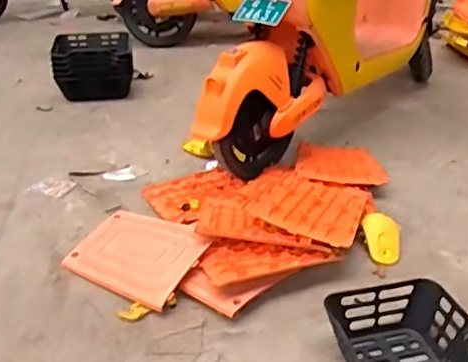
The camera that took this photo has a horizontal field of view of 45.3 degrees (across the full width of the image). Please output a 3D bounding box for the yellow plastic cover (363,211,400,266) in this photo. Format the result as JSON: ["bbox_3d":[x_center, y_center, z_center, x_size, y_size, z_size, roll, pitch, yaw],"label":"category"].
[{"bbox_3d":[0.388,0.149,1.461,0.093,0.018,0.147,-5,63,-3],"label":"yellow plastic cover"}]

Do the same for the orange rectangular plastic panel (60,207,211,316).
[{"bbox_3d":[-0.241,0.174,1.402,0.325,0.022,0.250,13,43,29],"label":"orange rectangular plastic panel"}]

